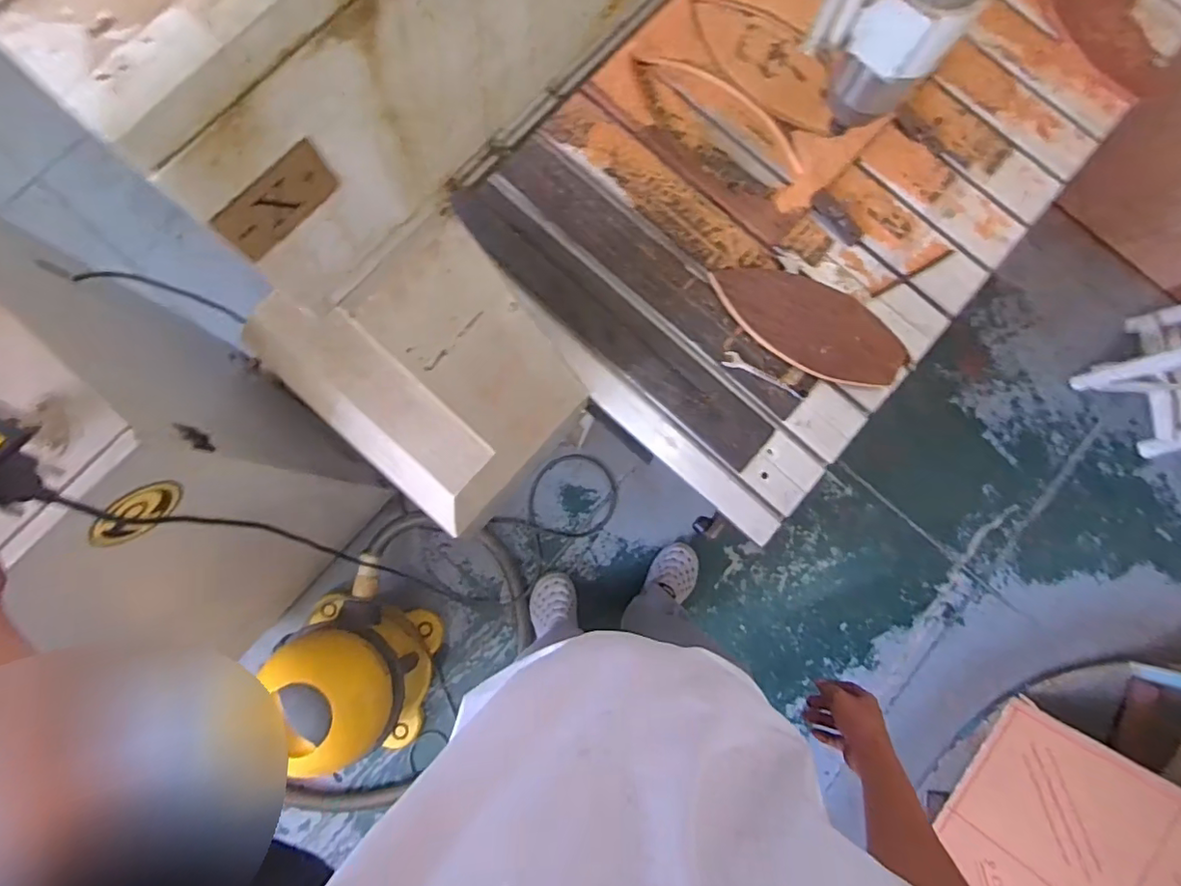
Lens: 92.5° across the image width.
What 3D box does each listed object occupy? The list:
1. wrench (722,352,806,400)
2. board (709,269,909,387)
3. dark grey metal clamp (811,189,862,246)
[{"bbox_3d":[0.248,-0.097,0.801,0.125,0.010,0.023,25,81,1],"label":"wrench"},{"bbox_3d":[0.307,-0.170,0.798,0.276,0.029,0.117,38,82,3],"label":"board"},{"bbox_3d":[0.366,-0.334,0.838,0.027,0.021,0.094,-43,86,-8],"label":"dark grey metal clamp"}]

